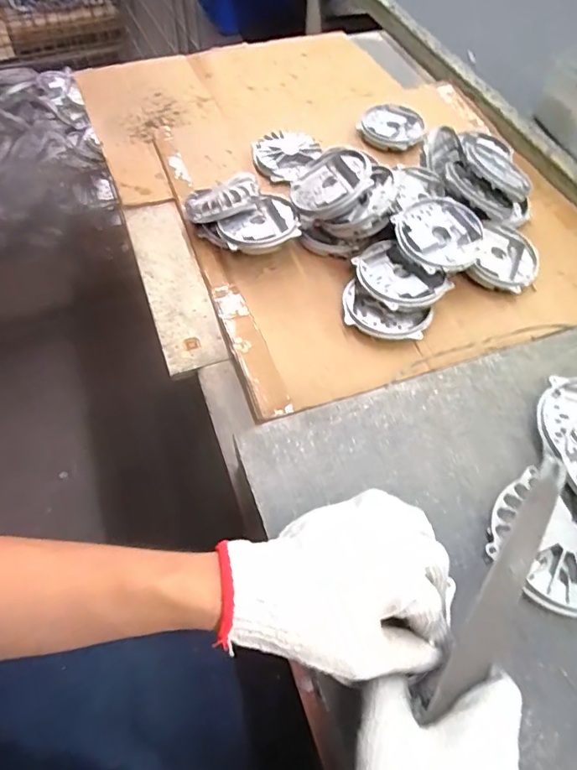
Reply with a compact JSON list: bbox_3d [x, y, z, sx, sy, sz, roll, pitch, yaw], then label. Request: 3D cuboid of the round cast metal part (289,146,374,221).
[{"bbox_3d":[0.058,-0.263,0.646,0.105,0.029,0.108,-21,54,18],"label":"round cast metal part"}]

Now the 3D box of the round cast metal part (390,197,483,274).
[{"bbox_3d":[0.197,-0.190,0.611,0.112,0.021,0.104,1,57,-1],"label":"round cast metal part"}]

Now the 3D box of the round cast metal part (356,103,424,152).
[{"bbox_3d":[0.175,-0.436,0.826,0.103,0.027,0.104,1,57,-1],"label":"round cast metal part"}]

